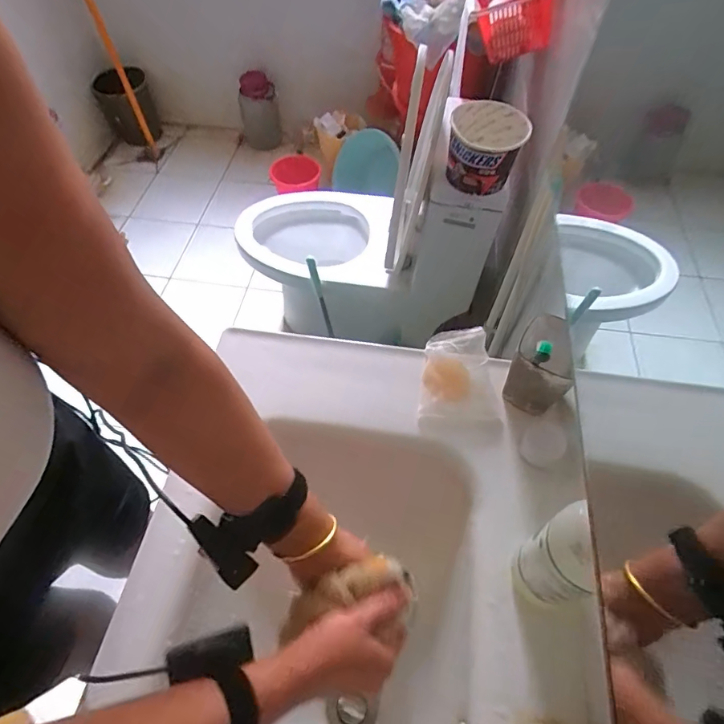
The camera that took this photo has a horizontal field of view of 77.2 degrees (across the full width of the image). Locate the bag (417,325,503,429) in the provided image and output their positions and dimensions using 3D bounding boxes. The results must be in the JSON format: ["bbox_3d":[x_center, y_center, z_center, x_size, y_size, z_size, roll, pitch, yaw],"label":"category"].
[{"bbox_3d":[0.123,0.022,0.562,0.095,0.041,0.131,7,57,4],"label":"bag"}]

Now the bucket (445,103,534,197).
[{"bbox_3d":[0.239,-0.414,0.881,0.144,0.122,0.150,10,57,7],"label":"bucket"}]

